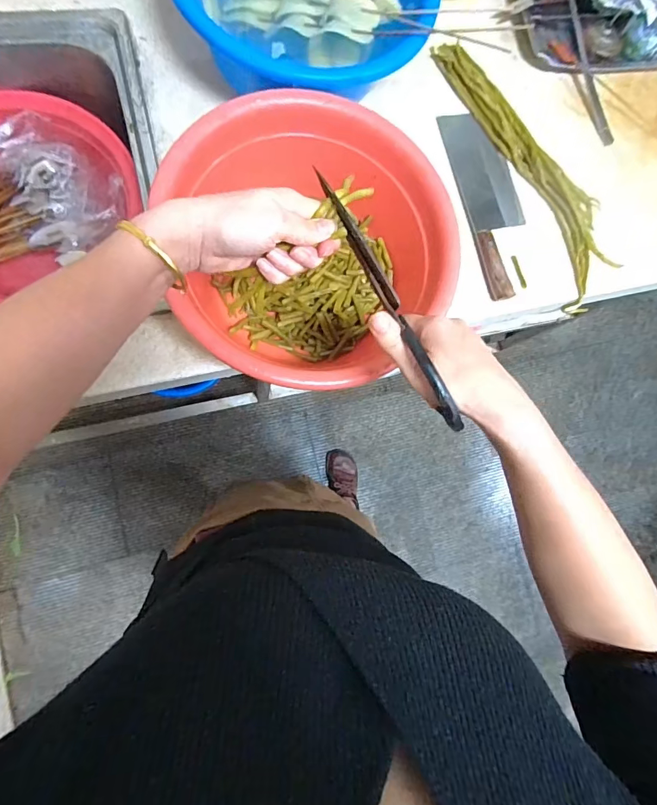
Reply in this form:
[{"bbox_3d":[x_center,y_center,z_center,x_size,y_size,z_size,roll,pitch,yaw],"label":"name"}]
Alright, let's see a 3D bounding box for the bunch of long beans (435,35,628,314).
[{"bbox_3d":[0.318,-0.359,0.656,0.124,0.026,0.442,-26,87,-12],"label":"bunch of long beans"}]

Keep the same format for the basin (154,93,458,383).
[{"bbox_3d":[-0.030,-0.174,0.513,0.303,0.151,0.311,1,82,-9],"label":"basin"}]

